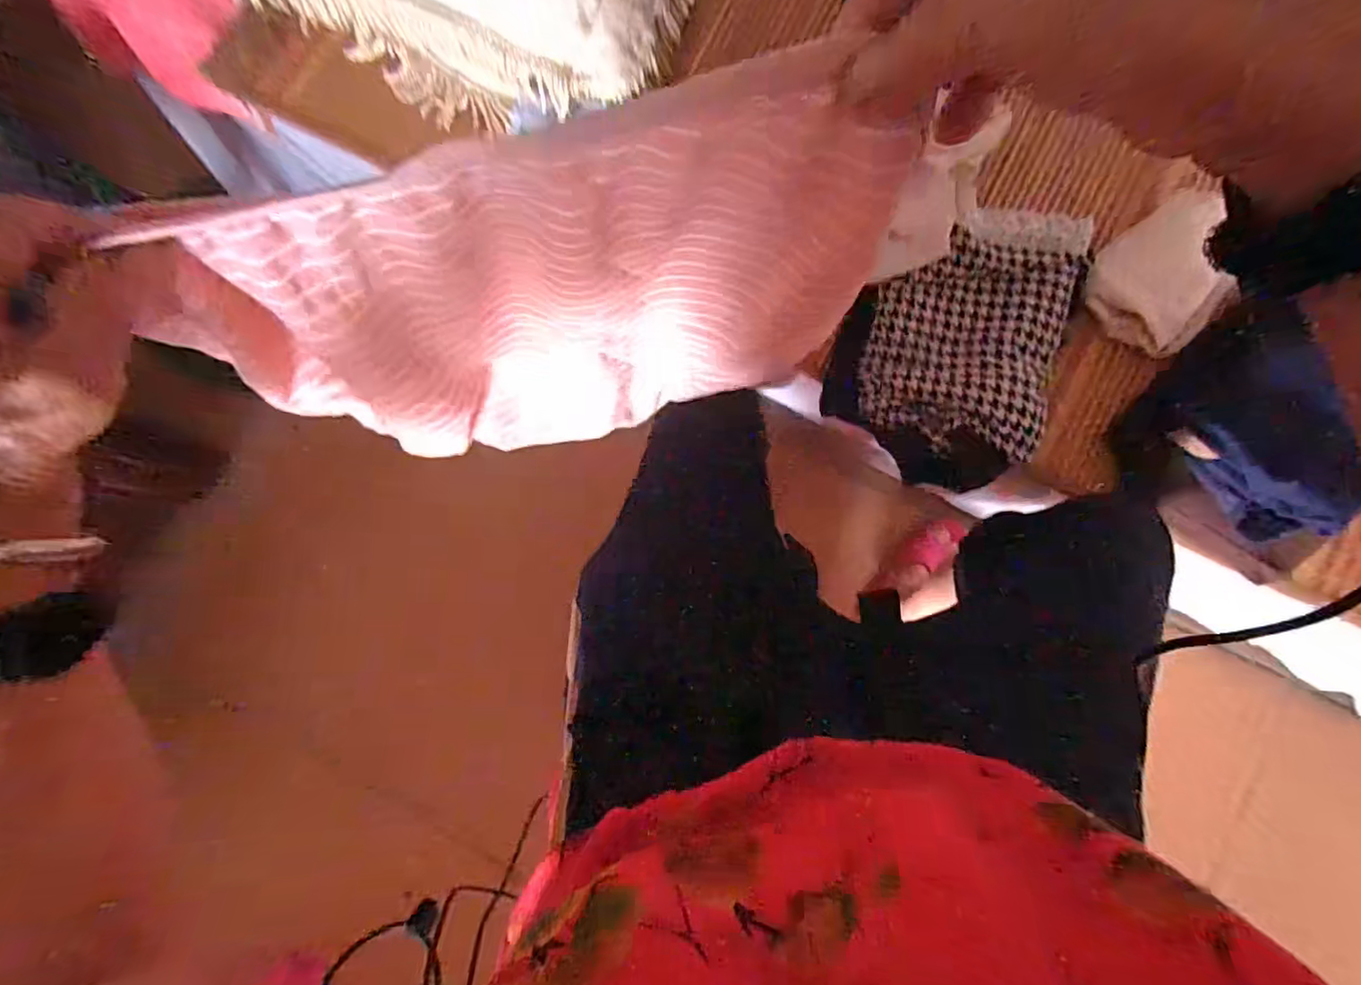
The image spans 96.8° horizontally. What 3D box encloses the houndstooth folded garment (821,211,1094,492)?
[{"bbox_3d":[0.260,-0.137,0.574,0.189,0.054,0.245,20,86,5],"label":"houndstooth folded garment"}]

